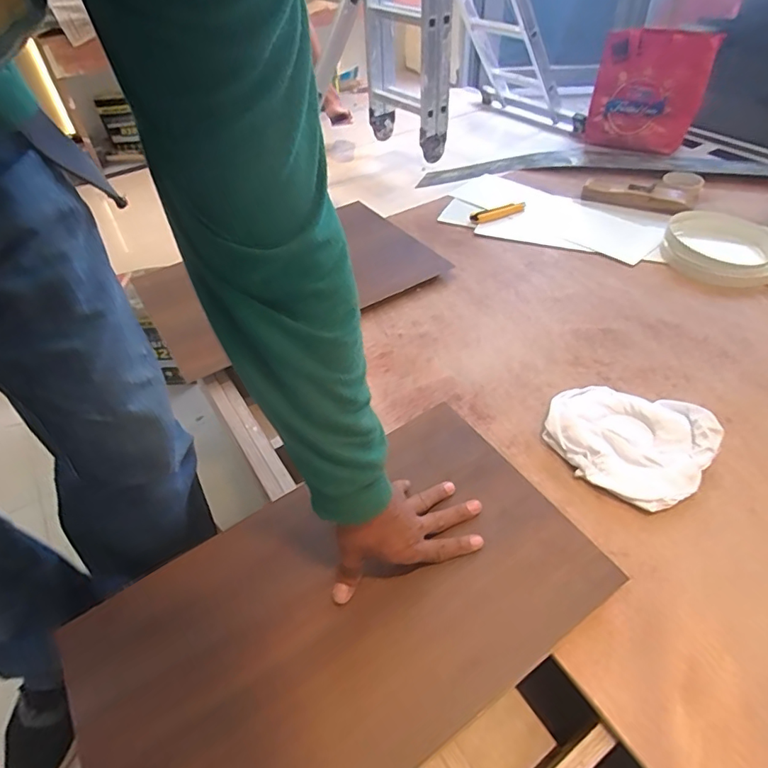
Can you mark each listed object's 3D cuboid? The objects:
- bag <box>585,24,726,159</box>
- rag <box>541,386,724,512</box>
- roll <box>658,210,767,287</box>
[{"bbox_3d":[0.654,-0.724,1.270,0.254,0.249,0.149,21,51,22],"label":"bag"},{"bbox_3d":[0.321,0.068,0.676,0.197,0.038,0.177,30,54,31],"label":"rag"},{"bbox_3d":[0.655,-0.269,0.977,0.213,0.026,0.224,-3,44,3],"label":"roll"}]

